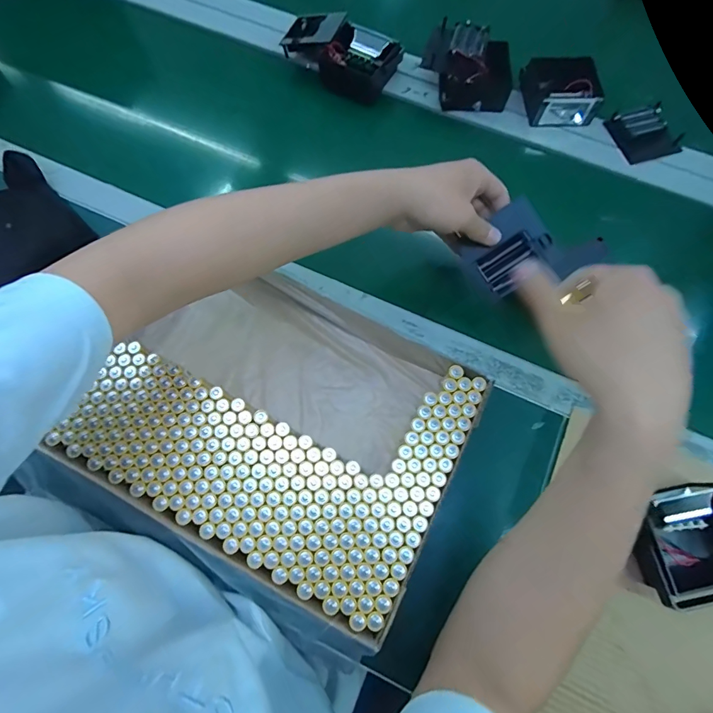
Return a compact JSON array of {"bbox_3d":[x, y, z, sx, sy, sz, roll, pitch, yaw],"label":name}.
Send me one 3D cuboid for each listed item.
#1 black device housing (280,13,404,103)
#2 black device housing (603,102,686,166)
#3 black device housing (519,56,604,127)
[{"bbox_3d":[-0.021,-0.440,0.571,0.164,0.054,0.086,33,75,9],"label":"black device housing"},{"bbox_3d":[0.398,-0.304,0.539,0.086,0.021,0.075,-17,74,-6],"label":"black device housing"},{"bbox_3d":[0.286,-0.369,0.552,0.102,0.036,0.093,2,73,0],"label":"black device housing"}]

